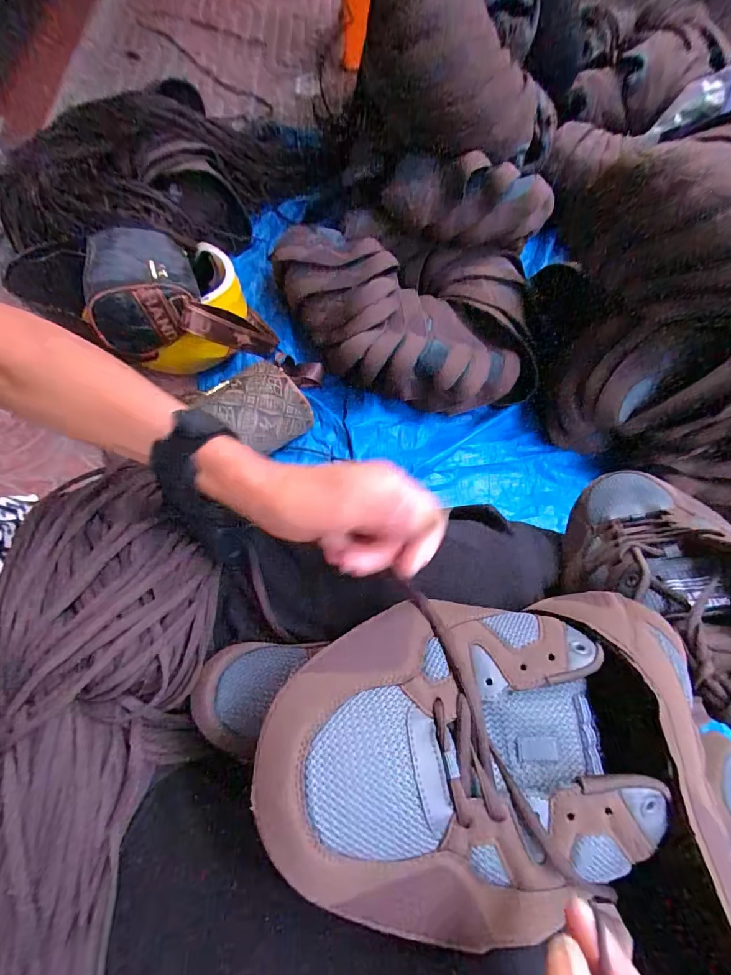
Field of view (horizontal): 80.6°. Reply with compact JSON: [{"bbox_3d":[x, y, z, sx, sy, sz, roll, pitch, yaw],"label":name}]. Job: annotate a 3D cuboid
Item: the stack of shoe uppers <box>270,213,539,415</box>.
[{"bbox_3d":[0.054,-0.308,0.770,0.434,0.126,0.308,0,68,0],"label":"stack of shoe uppers"}]

